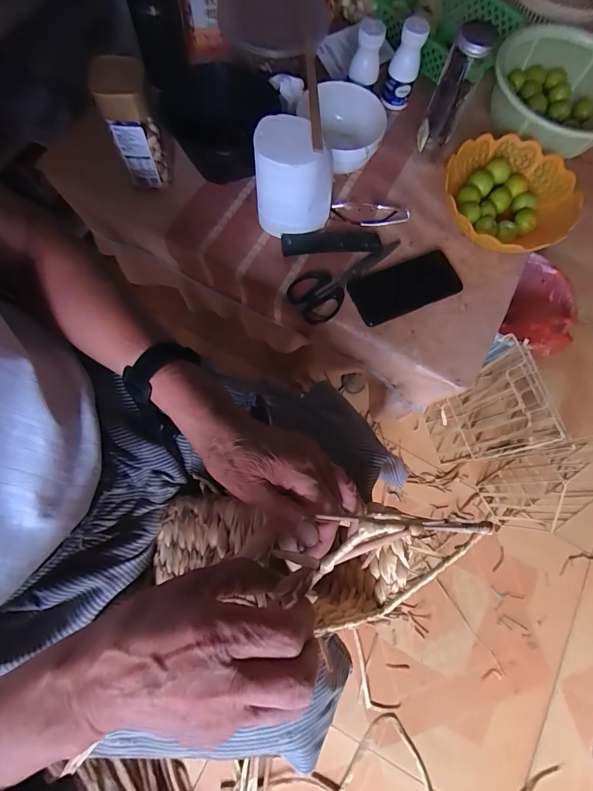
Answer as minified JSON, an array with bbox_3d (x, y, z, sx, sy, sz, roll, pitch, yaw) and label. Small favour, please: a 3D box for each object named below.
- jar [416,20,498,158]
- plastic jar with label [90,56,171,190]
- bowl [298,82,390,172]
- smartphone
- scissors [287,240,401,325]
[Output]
[{"bbox_3d":[0.226,-0.436,0.545,0.051,0.169,0.051,0,75,-2],"label":"jar"},{"bbox_3d":[-0.218,-0.361,0.500,0.064,0.133,0.062,-15,76,-6],"label":"plastic jar with label"},{"bbox_3d":[0.075,-0.412,0.582,0.133,0.068,0.138,-9,76,-4],"label":"bowl"},{"bbox_3d":[0.159,-0.160,0.541,0.160,0.009,0.075,-23,77,-7],"label":"smartphone"},{"bbox_3d":[0.076,-0.185,0.544,0.191,0.006,0.075,-39,80,-11],"label":"scissors"}]

